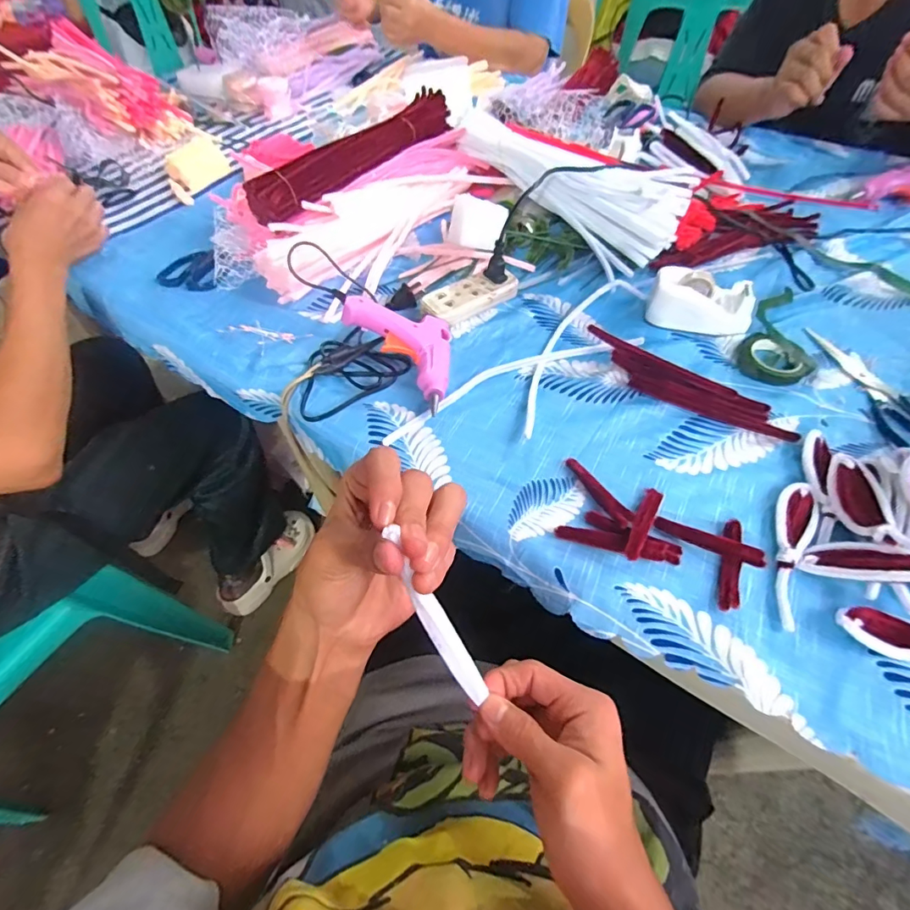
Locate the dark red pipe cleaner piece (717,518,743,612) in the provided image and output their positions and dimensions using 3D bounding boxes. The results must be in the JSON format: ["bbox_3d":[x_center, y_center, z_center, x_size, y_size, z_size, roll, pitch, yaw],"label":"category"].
[{"bbox_3d":[0.201,0.078,0.342,0.013,0.008,0.072,17,57,13],"label":"dark red pipe cleaner piece"}]

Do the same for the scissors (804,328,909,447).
[{"bbox_3d":[0.412,-0.065,0.450,0.074,0.007,0.170,-10,56,-6],"label":"scissors"}]

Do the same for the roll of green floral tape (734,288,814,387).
[{"bbox_3d":[0.337,-0.122,0.483,0.065,0.015,0.142,28,60,19],"label":"roll of green floral tape"}]

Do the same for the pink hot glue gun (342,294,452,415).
[{"bbox_3d":[-0.037,-0.112,0.460,0.128,0.021,0.086,45,52,9],"label":"pink hot glue gun"}]

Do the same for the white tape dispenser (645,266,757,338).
[{"bbox_3d":[0.261,-0.161,0.501,0.101,0.038,0.055,18,58,13],"label":"white tape dispenser"}]

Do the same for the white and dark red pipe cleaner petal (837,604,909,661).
[{"bbox_3d":[0.316,0.118,0.305,0.128,0.015,0.027,6,56,6],"label":"white and dark red pipe cleaner petal"}]

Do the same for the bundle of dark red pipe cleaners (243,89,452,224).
[{"bbox_3d":[-0.115,-0.373,0.580,0.052,0.036,0.316,35,63,23],"label":"bundle of dark red pipe cleaners"}]

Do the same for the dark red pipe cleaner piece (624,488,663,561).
[{"bbox_3d":[0.143,0.051,0.358,0.013,0.006,0.076,26,47,18],"label":"dark red pipe cleaner piece"}]

